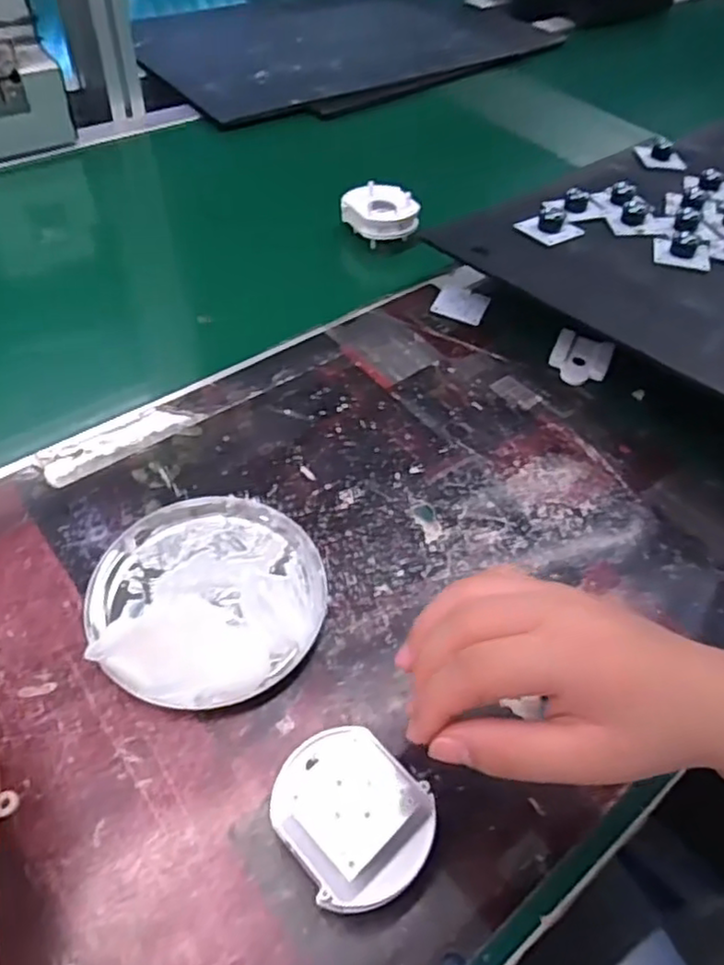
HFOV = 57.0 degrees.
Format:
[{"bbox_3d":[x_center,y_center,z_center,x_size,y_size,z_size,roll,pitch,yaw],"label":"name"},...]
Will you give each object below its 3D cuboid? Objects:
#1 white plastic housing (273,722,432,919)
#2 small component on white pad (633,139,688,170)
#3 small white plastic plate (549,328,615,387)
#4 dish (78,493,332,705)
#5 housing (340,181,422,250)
[{"bbox_3d":[-0.004,0.147,0.296,0.060,0.042,0.067,-30,59,-25],"label":"white plastic housing"},{"bbox_3d":[0.309,-0.339,0.685,0.040,0.014,0.040,0,51,-5],"label":"small component on white pad"},{"bbox_3d":[0.174,-0.100,0.530,0.043,0.012,0.052,21,52,12],"label":"small white plastic plate"},{"bbox_3d":[-0.086,0.060,0.374,0.127,0.021,0.125,2,51,-3],"label":"dish"},{"bbox_3d":[0.017,-0.250,0.623,0.054,0.033,0.061,-31,59,-26],"label":"housing"}]

